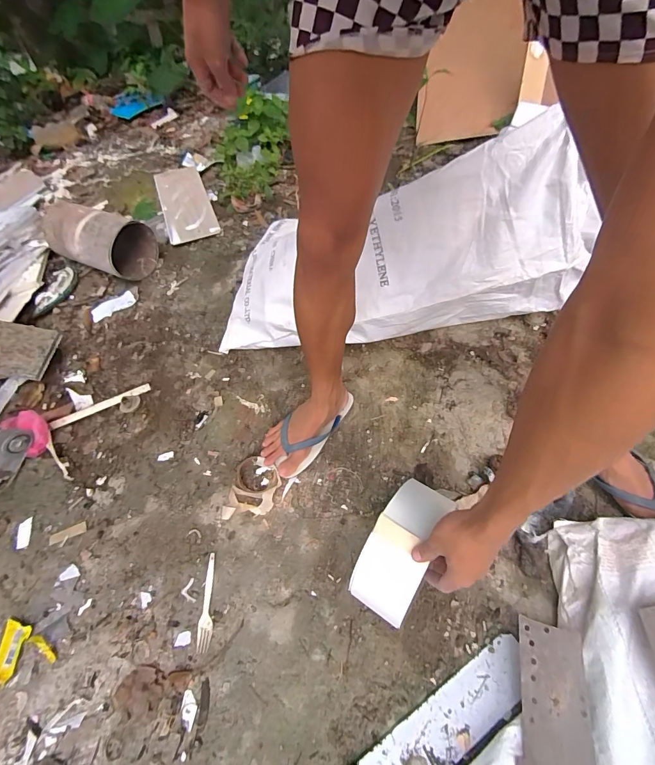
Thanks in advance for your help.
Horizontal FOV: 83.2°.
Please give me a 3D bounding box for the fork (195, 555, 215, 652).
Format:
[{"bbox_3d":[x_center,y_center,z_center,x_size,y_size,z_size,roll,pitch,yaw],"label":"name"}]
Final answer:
[{"bbox_3d":[-0.215,0.391,0.662,0.025,0.017,0.152,-5,54,2],"label":"fork"}]

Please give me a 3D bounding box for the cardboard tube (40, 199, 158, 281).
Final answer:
[{"bbox_3d":[-0.795,-0.486,1.264,0.423,0.169,0.195,24,60,21],"label":"cardboard tube"}]

